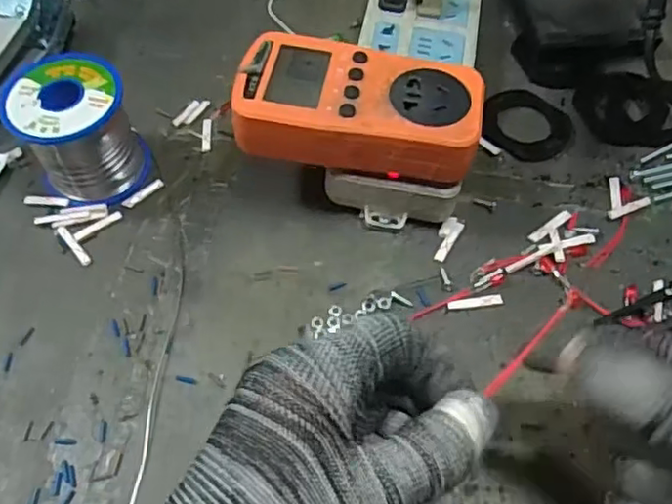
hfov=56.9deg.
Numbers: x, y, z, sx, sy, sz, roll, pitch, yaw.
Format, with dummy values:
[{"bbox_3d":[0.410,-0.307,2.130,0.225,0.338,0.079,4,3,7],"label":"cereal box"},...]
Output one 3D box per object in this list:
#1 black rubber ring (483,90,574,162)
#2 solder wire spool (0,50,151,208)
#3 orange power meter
[{"bbox_3d":[0.124,-0.083,0.404,0.057,0.006,0.050,31,64,19],"label":"black rubber ring"},{"bbox_3d":[-0.152,-0.071,0.368,0.062,0.062,0.066,-1,59,1],"label":"solder wire spool"},{"bbox_3d":[0.010,-0.075,0.334,0.132,0.035,0.078,8,59,6],"label":"orange power meter"}]

